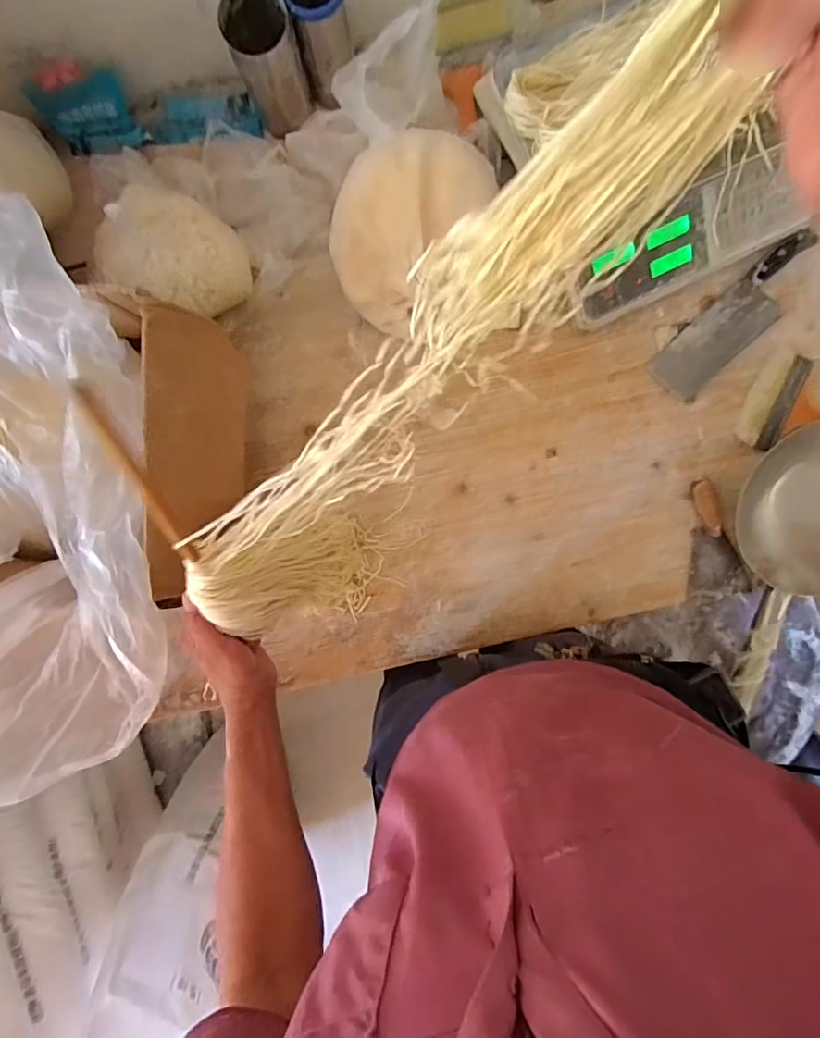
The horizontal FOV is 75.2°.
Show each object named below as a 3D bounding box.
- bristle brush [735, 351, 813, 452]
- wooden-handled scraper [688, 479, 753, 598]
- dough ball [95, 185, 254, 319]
[{"bbox_3d":[0.492,-0.161,0.724,0.057,0.029,0.128,28,94,-2],"label":"bristle brush"},{"bbox_3d":[0.419,0.032,0.742,0.077,0.022,0.175,-18,107,1],"label":"wooden-handled scraper"},{"bbox_3d":[-0.298,-0.334,0.677,0.173,0.099,0.140,19,94,-2],"label":"dough ball"}]

